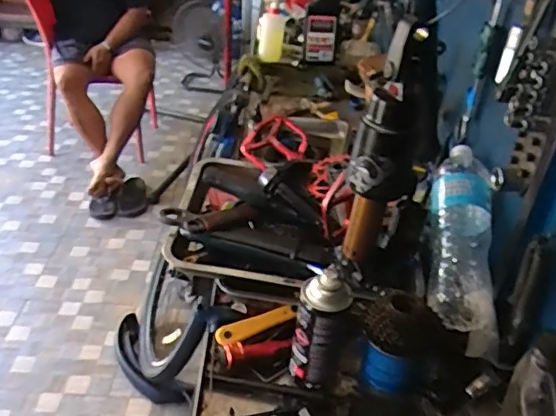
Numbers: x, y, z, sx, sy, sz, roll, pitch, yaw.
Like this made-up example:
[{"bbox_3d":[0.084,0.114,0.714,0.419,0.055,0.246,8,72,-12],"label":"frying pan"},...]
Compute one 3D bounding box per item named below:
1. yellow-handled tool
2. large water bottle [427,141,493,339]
[{"bbox_3d":[-0.031,0.166,0.814,0.123,0.022,0.026,-14,39,-24],"label":"yellow-handled tool"},{"bbox_3d":[0.280,0.032,0.861,0.098,0.071,0.308,9,61,6],"label":"large water bottle"}]

